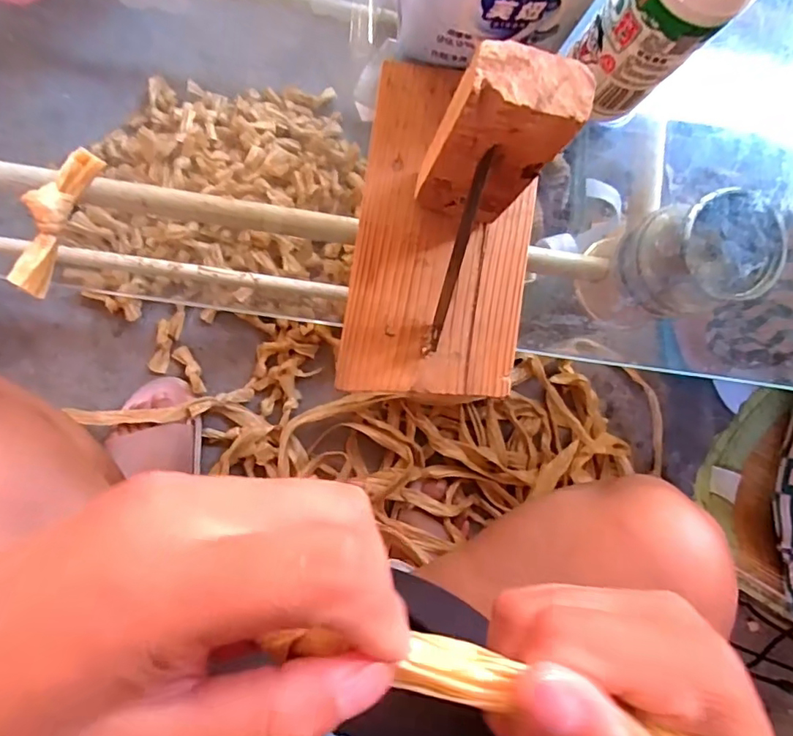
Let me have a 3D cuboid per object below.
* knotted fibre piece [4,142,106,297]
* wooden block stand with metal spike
[{"bbox_3d":[-0.170,-0.074,0.266,0.018,0.013,0.075,21,84,-3],"label":"knotted fibre piece"},{"bbox_3d":[0.028,-0.069,0.228,0.088,0.101,0.160,8,85,-4],"label":"wooden block stand with metal spike"}]

